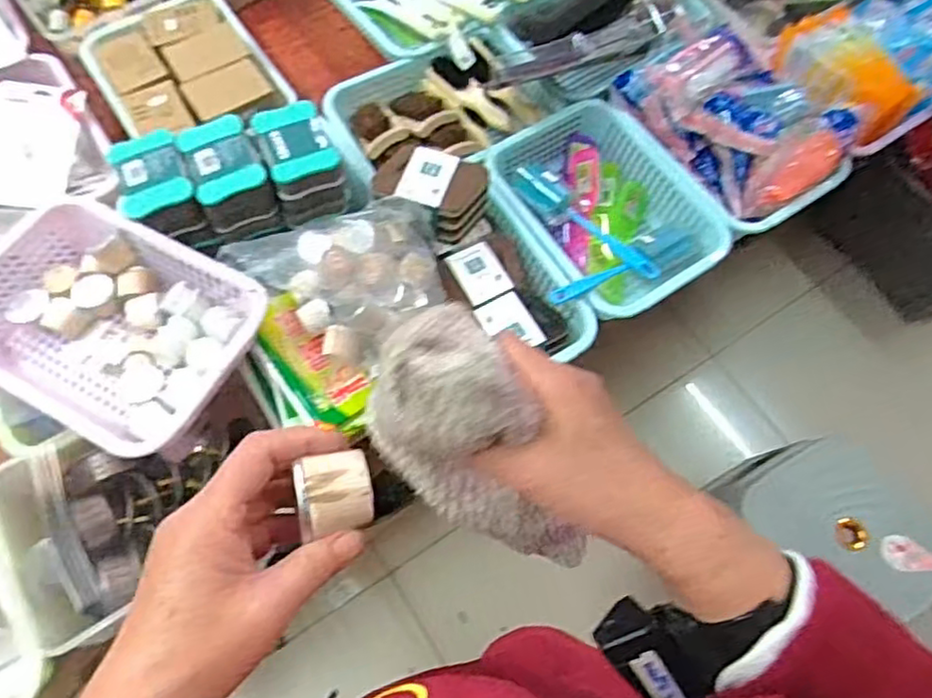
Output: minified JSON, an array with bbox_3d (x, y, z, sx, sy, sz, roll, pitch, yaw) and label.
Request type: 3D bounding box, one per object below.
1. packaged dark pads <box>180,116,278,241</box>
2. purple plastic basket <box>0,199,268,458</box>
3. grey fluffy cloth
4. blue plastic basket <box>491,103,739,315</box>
[{"bbox_3d":[-0.287,-0.209,0.822,0.084,0.064,0.135,-21,68,-10],"label":"packaged dark pads"},{"bbox_3d":[-0.394,-0.024,0.760,0.311,0.102,0.222,26,68,10],"label":"purple plastic basket"},{"bbox_3d":[0.006,0.060,0.353,0.073,0.166,0.068,-34,33,-14],"label":"grey fluffy cloth"},{"bbox_3d":[0.194,-0.199,0.967,0.253,0.083,0.328,-26,70,-12],"label":"blue plastic basket"}]

